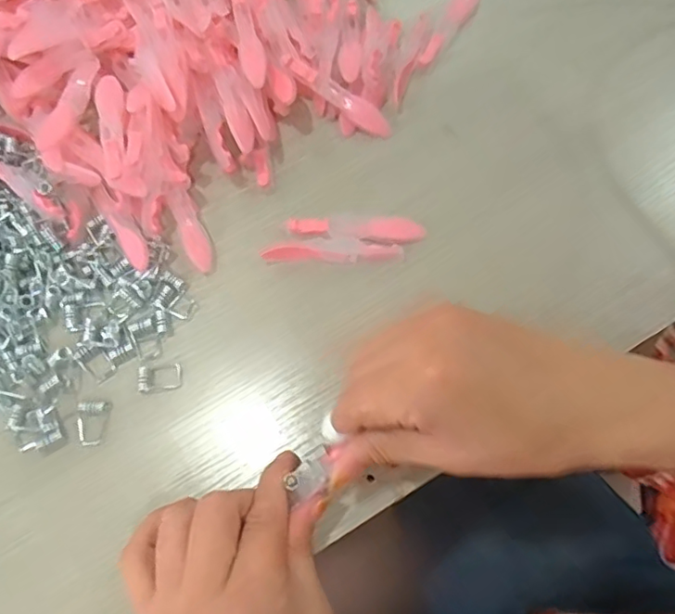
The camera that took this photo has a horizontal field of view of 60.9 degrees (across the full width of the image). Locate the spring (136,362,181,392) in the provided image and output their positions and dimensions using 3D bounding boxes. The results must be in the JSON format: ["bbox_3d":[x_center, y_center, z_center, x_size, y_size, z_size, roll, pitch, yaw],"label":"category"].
[{"bbox_3d":[-0.096,0.038,0.309,0.022,0.004,0.014,-9,73,-1],"label":"spring"}]

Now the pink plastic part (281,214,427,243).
[{"bbox_3d":[0.010,-0.045,0.333,0.078,0.009,0.017,3,74,3],"label":"pink plastic part"}]

